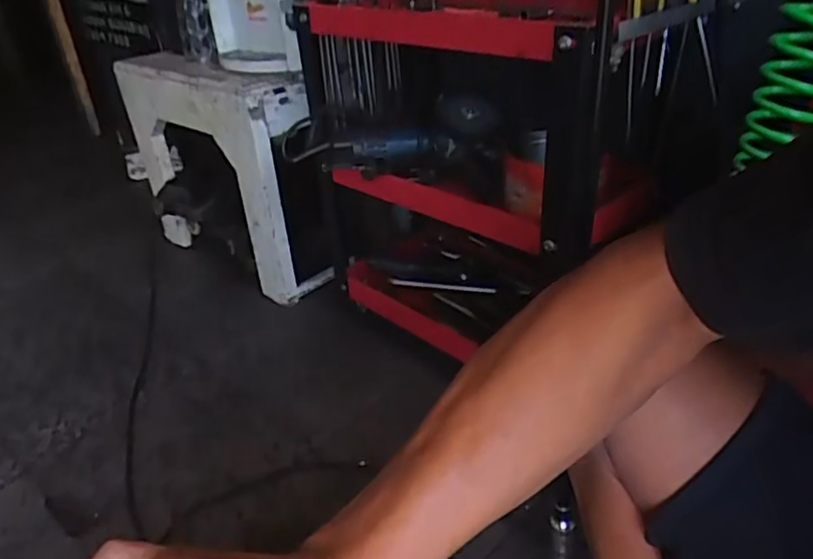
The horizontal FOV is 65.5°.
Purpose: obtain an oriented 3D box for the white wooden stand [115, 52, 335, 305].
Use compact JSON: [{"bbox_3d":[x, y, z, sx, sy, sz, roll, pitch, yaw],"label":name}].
[{"bbox_3d":[-0.394,-0.226,1.326,0.526,0.429,0.139,24,41,38],"label":"white wooden stand"}]

